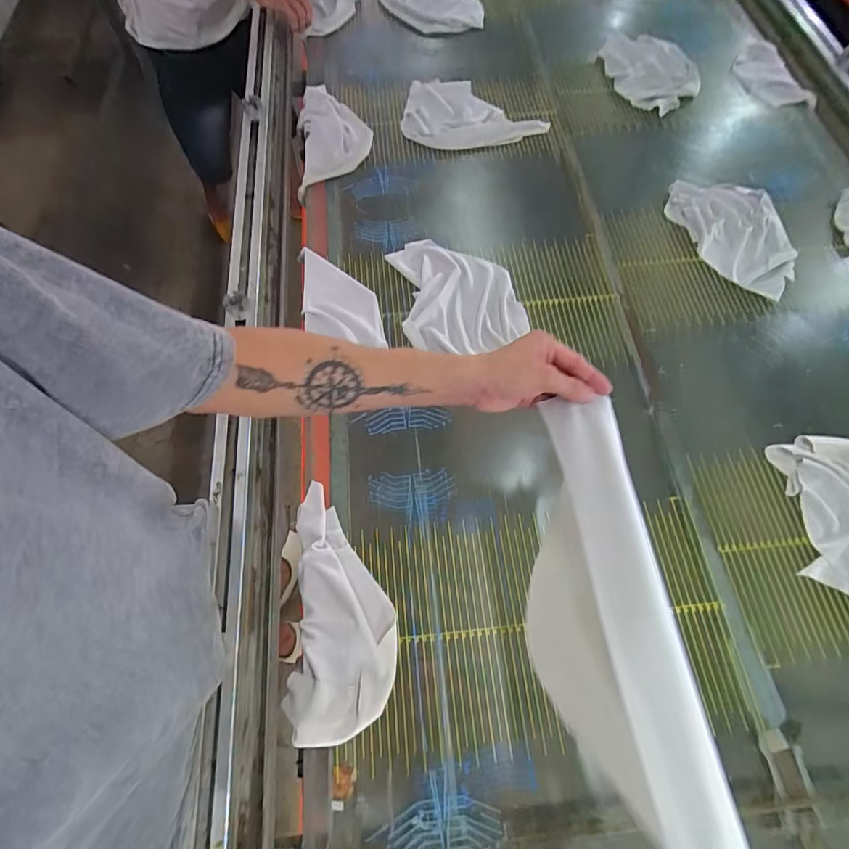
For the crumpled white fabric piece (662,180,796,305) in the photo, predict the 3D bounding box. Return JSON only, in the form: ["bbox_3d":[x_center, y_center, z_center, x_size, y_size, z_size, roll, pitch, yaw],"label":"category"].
[{"bbox_3d":[0.595,-0.366,0.879,0.205,0.021,0.294,1,65,-1],"label":"crumpled white fabric piece"}]

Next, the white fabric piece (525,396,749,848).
[{"bbox_3d":[0.172,0.202,0.474,0.076,0.224,0.400,-5,65,-4],"label":"white fabric piece"}]

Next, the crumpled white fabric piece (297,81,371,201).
[{"bbox_3d":[-0.191,-0.613,0.957,0.155,0.055,0.299,-4,65,-3],"label":"crumpled white fabric piece"}]

